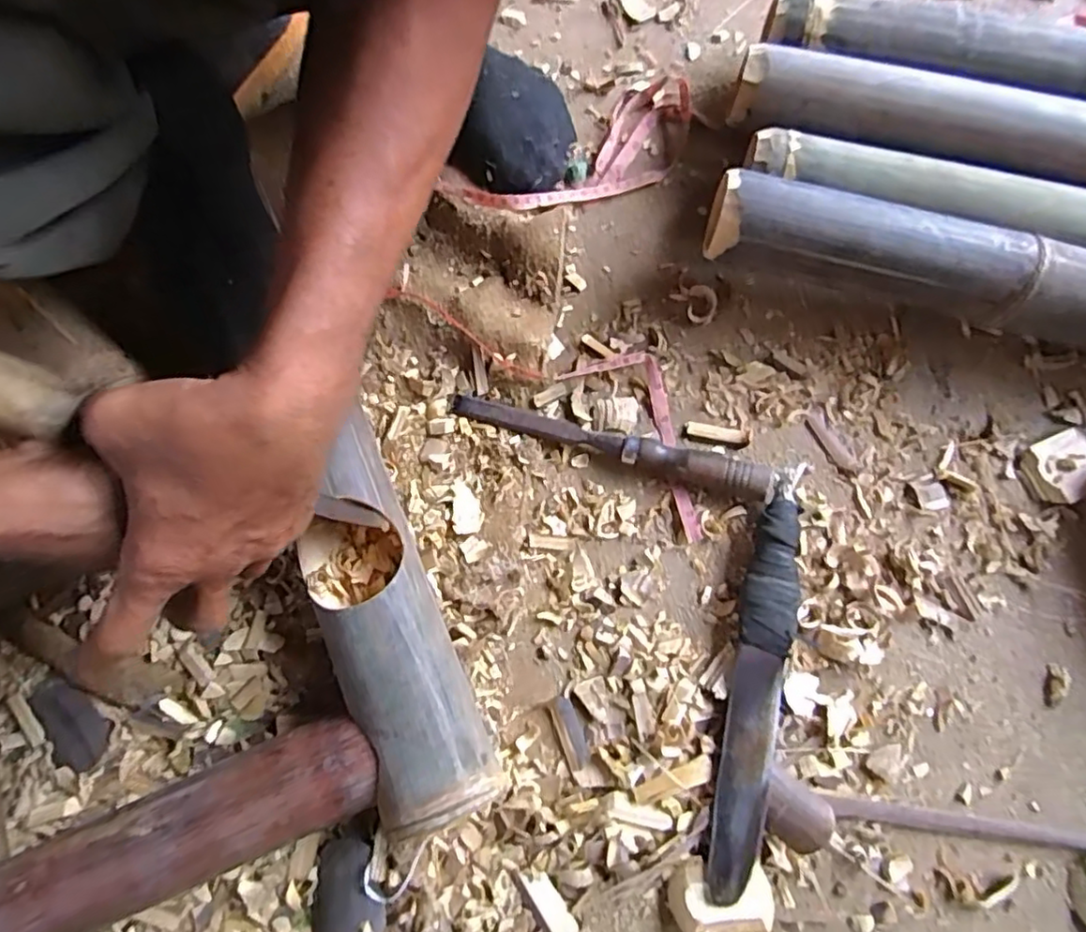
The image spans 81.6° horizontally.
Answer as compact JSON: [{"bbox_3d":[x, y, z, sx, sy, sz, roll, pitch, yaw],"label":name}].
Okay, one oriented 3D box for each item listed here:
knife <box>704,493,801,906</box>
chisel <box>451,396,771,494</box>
[{"bbox_3d":[0.146,0.149,0.425,0.037,0.020,0.258,10,77,4],"label":"knife"},{"bbox_3d":[0.046,-0.019,0.467,0.236,0.020,0.021,15,77,5],"label":"chisel"}]

